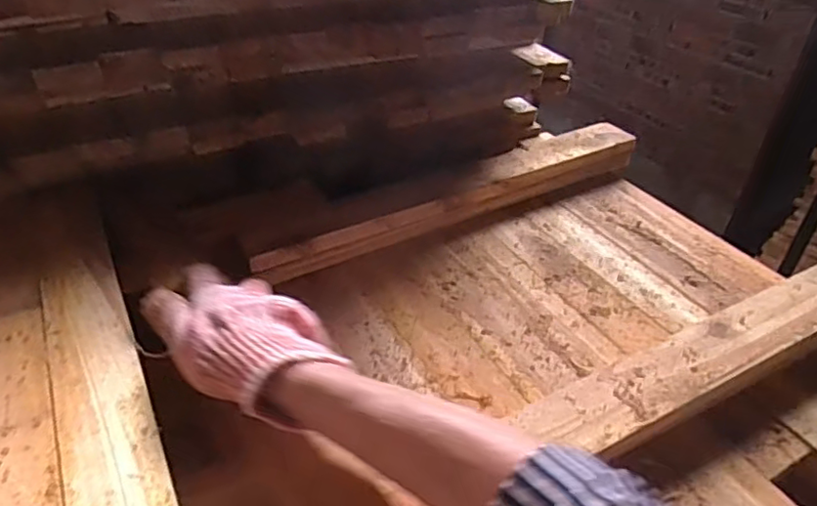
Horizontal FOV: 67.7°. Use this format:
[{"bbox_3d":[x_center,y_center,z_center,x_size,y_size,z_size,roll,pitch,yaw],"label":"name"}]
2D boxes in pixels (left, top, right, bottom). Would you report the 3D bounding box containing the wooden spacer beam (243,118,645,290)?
[{"bbox_3d":[0.058,-0.063,0.666,0.476,0.052,0.050,-21,42,-25],"label":"wooden spacer beam"}]

